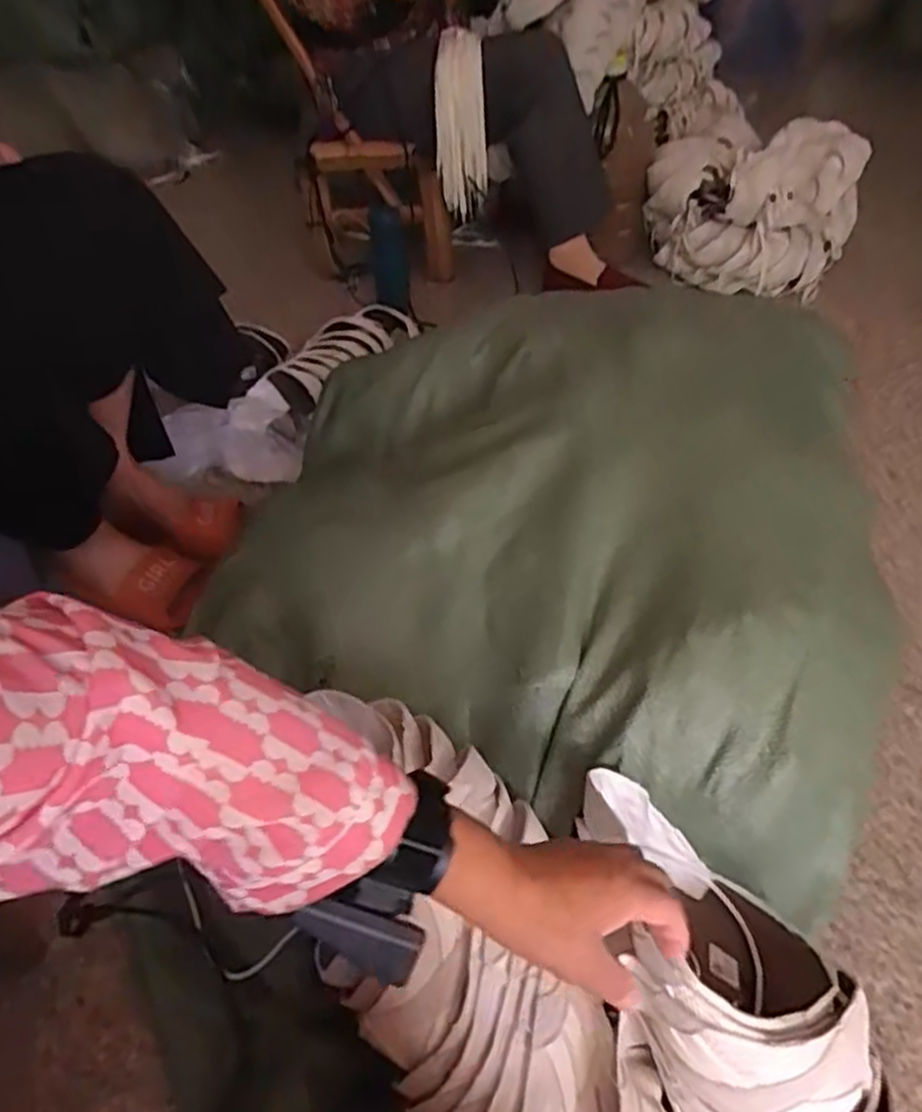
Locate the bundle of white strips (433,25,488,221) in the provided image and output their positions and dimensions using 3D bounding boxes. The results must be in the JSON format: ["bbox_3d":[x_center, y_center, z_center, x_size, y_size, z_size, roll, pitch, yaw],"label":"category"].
[{"bbox_3d":[-0.001,-0.759,1.366,0.089,0.297,0.049,-4,45,0],"label":"bundle of white strips"}]

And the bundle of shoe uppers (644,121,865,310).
[{"bbox_3d":[0.573,-0.688,1.497,0.331,0.259,0.264,29,53,28],"label":"bundle of shoe uppers"}]

